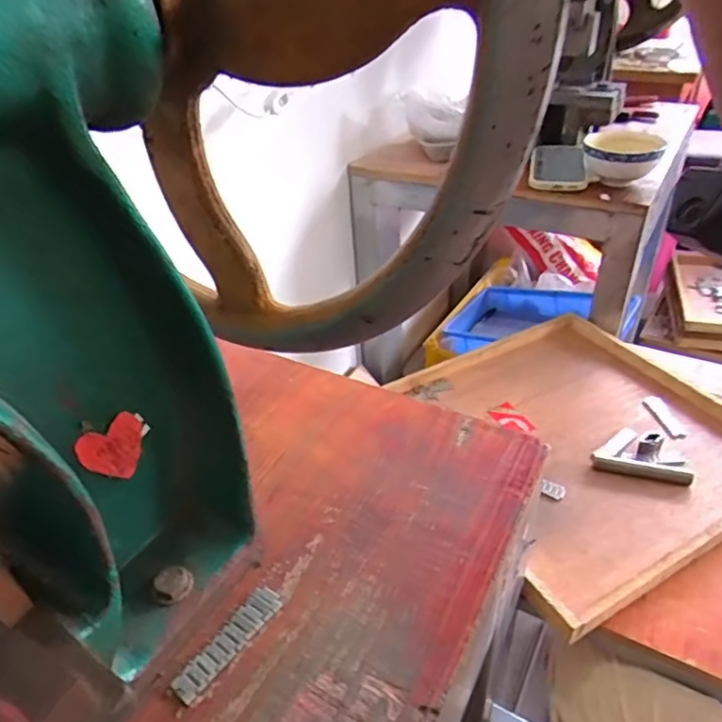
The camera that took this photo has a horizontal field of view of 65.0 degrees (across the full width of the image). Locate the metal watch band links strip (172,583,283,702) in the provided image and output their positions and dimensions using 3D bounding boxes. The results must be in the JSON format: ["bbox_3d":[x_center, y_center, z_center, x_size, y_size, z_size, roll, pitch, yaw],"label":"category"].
[{"bbox_3d":[-0.079,0.167,0.340,0.019,0.004,0.075,24,45,29],"label":"metal watch band links strip"}]

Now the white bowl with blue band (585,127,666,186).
[{"bbox_3d":[0.386,-0.303,0.841,0.108,0.061,0.109,14,40,22],"label":"white bowl with blue band"}]

